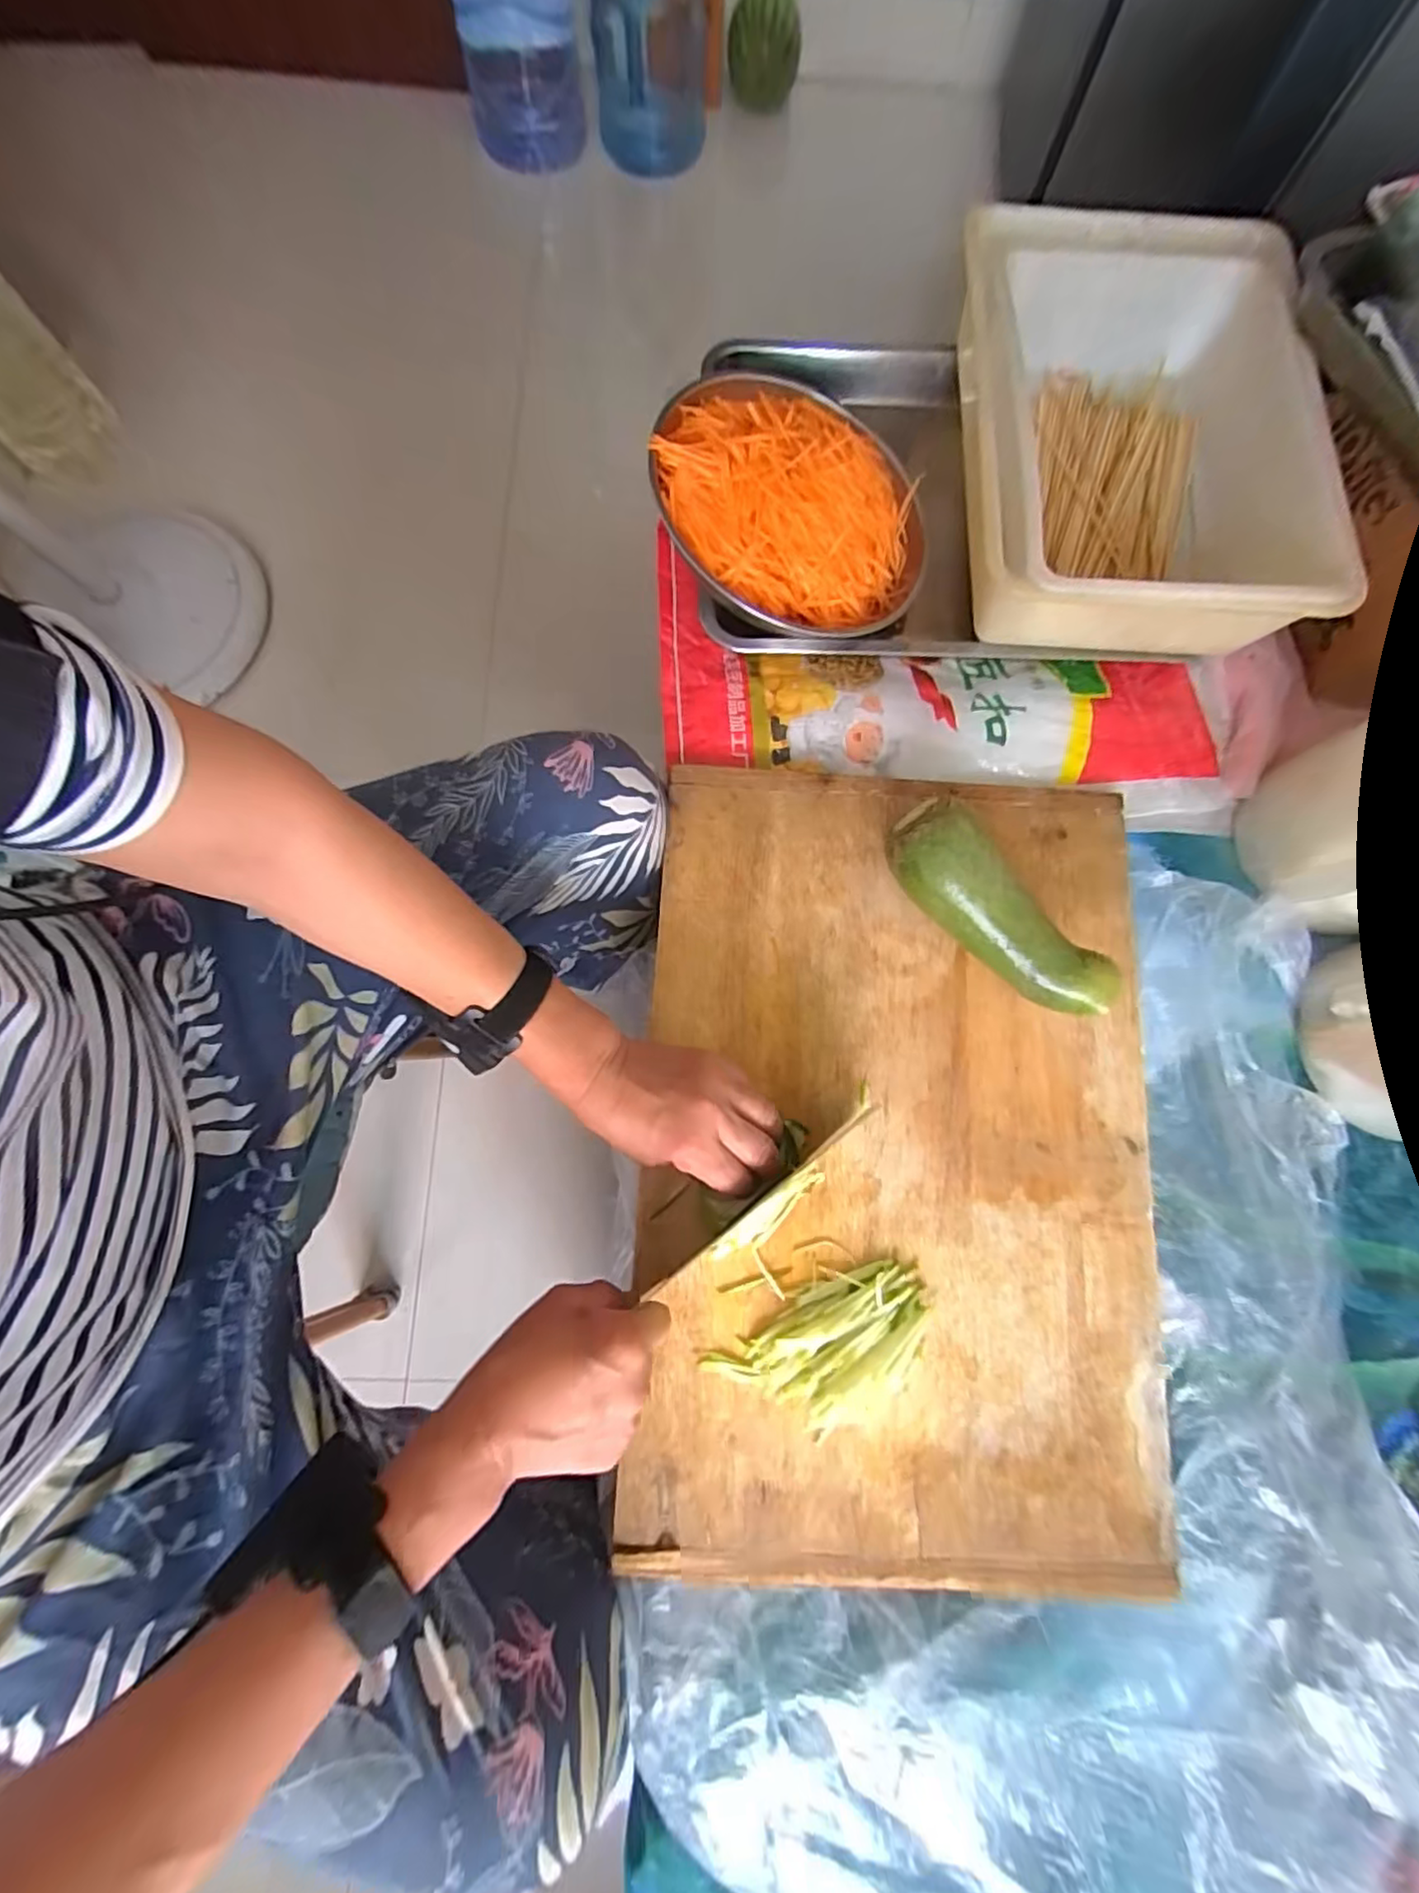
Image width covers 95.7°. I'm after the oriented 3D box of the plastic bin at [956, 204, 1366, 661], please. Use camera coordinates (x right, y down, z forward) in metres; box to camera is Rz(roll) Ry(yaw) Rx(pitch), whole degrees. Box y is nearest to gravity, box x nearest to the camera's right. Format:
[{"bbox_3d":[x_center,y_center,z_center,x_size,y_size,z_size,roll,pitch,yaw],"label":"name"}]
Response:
[{"bbox_3d":[0.343,-0.413,0.536,0.248,0.126,0.374,4,78,-1],"label":"plastic bin"}]

